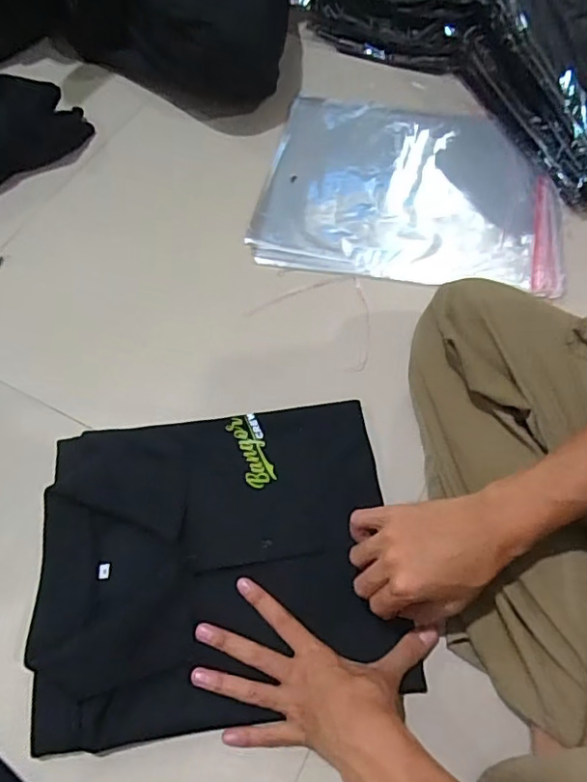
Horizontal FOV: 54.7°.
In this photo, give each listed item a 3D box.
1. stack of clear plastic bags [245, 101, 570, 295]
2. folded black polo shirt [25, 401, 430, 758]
[{"bbox_3d":[0.152,-0.278,0.750,0.372,0.013,0.319,6,63,5],"label":"stack of clear plastic bags"},{"bbox_3d":[-0.071,0.139,0.527,0.313,0.027,0.262,-7,62,-2],"label":"folded black polo shirt"}]

